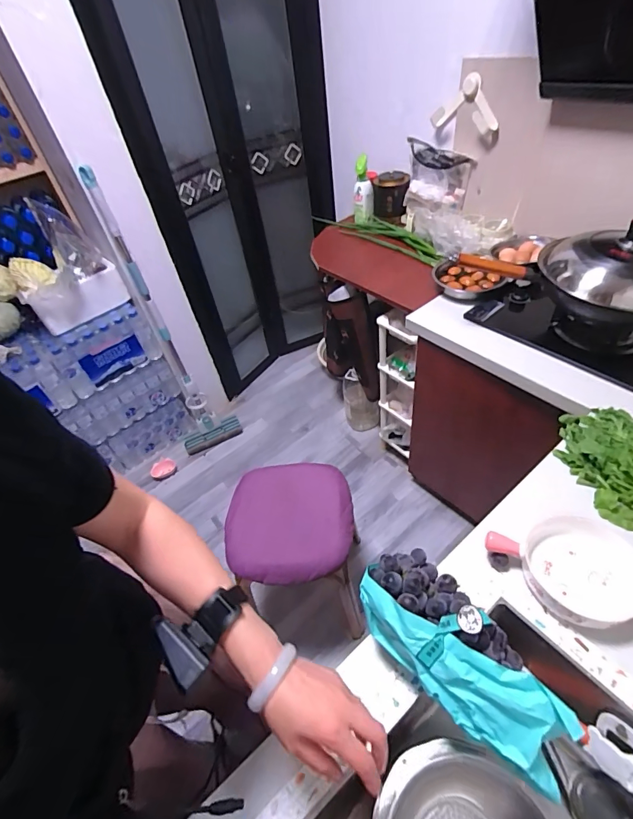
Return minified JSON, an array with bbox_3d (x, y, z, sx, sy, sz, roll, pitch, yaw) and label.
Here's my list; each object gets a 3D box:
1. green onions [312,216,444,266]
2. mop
[{"bbox_3d":[0.216,-0.660,1.507,0.105,0.055,0.650,-35,54,-22],"label":"green onions"},{"bbox_3d":[-0.567,-0.269,1.560,0.250,1.140,0.231,-22,51,-13],"label":"mop"}]

